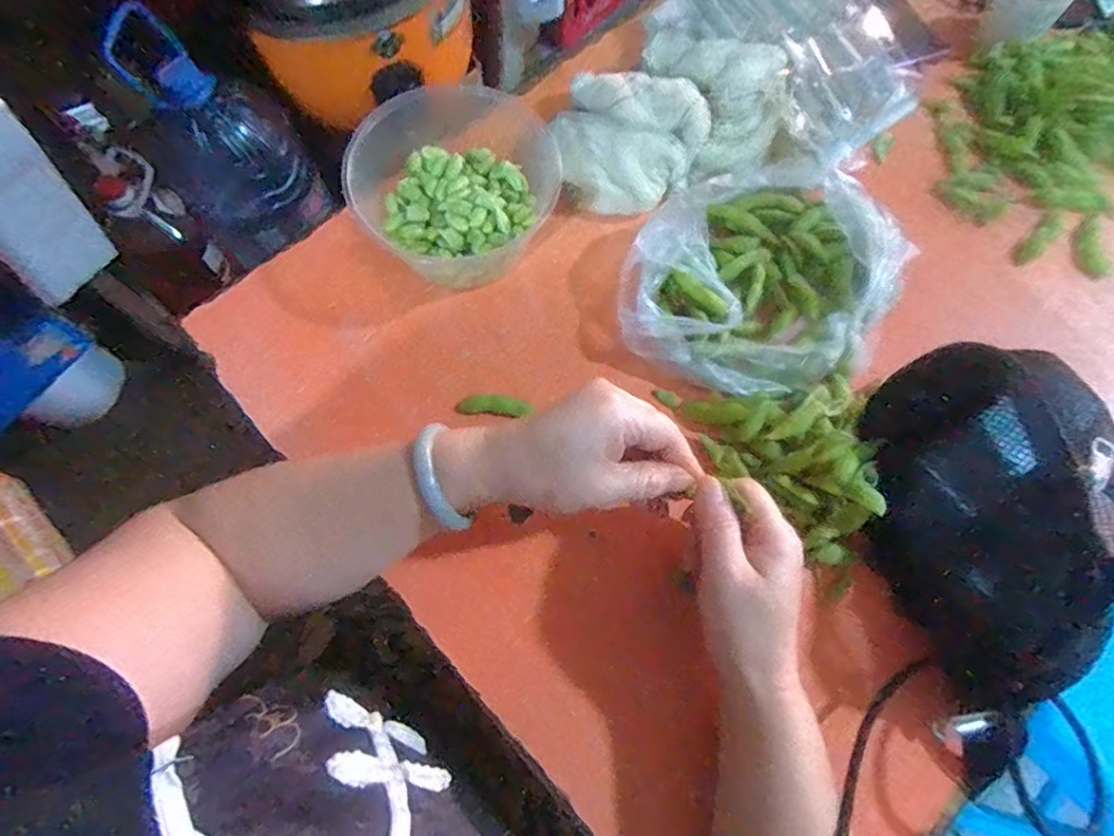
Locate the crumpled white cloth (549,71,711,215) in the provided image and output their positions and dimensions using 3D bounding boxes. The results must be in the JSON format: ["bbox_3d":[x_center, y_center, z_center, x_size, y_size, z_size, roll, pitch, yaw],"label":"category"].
[{"bbox_3d":[0.049,-0.214,0.454,0.114,0.063,0.095,28,74,6],"label":"crumpled white cloth"}]

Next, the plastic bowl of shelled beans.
[{"bbox_3d":[-0.067,-0.181,0.452,0.156,0.051,0.152,-35,77,-12],"label":"plastic bowl of shelled beans"}]

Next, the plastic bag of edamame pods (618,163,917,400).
[{"bbox_3d":[0.146,-0.100,0.422,0.200,0.067,0.164,-28,76,-10],"label":"plastic bag of edamame pods"}]

